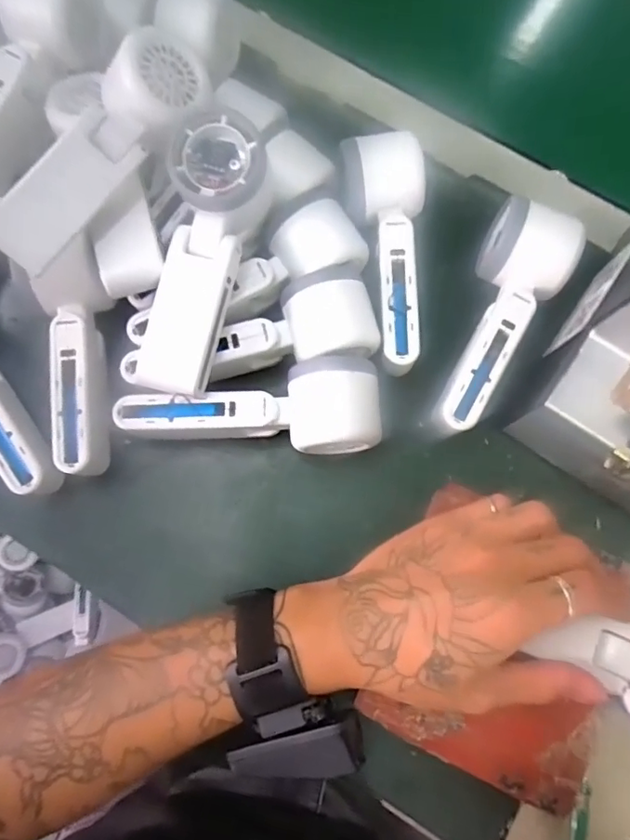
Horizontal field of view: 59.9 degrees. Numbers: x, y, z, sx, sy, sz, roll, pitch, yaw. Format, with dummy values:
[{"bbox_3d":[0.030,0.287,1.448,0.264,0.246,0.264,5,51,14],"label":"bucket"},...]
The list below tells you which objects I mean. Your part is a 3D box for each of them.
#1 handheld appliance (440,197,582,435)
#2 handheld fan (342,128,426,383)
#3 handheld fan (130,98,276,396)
[{"bbox_3d":[0.124,-0.065,0.361,0.056,0.050,0.156,22,78,5],"label":"handheld appliance"},{"bbox_3d":[0.049,-0.111,0.373,0.053,0.049,0.152,-2,77,-1],"label":"handheld fan"},{"bbox_3d":[-0.071,-0.101,0.346,0.056,0.056,0.169,16,97,3],"label":"handheld fan"}]

